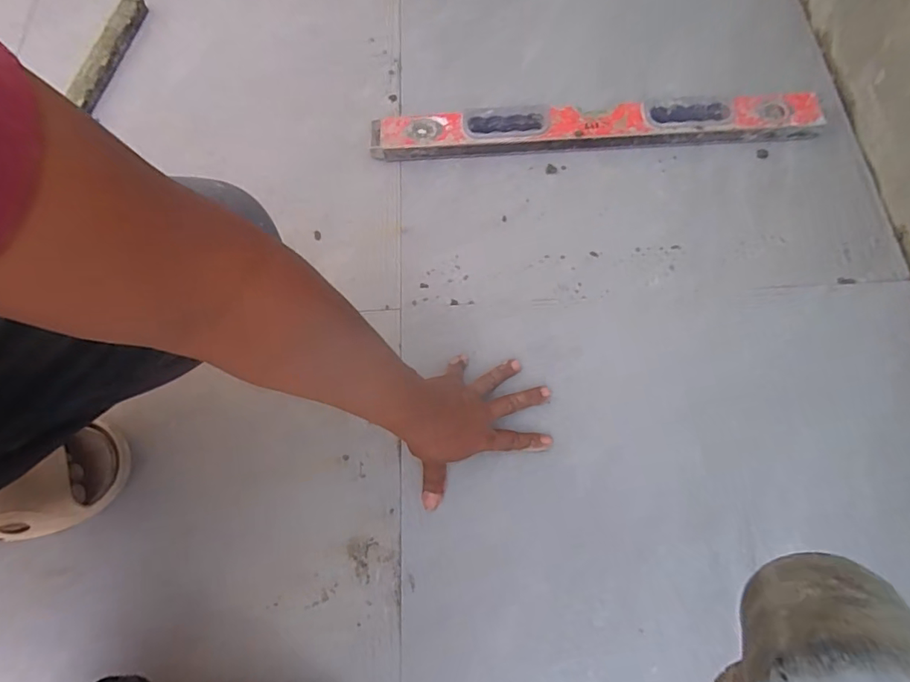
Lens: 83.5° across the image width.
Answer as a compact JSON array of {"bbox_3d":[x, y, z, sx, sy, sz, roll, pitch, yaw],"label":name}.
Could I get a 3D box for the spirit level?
[{"bbox_3d":[0.181,-0.282,0.679,0.578,0.032,0.056,-2,69,1],"label":"spirit level"}]

